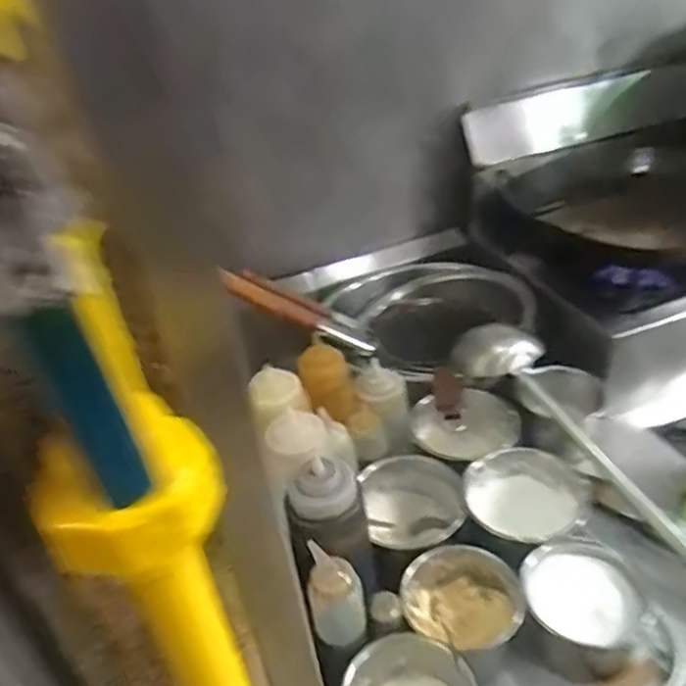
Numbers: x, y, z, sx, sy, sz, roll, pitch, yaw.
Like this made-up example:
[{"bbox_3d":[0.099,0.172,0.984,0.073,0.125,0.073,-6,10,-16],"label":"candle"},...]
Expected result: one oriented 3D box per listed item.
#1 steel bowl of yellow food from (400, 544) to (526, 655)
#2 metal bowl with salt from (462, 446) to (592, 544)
[{"bbox_3d":[0.128,0.286,0.673,0.122,0.076,0.112,-1,31,10],"label":"steel bowl of yellow food"},{"bbox_3d":[0.216,0.195,0.755,0.140,0.068,0.135,-4,31,5],"label":"metal bowl with salt"}]

